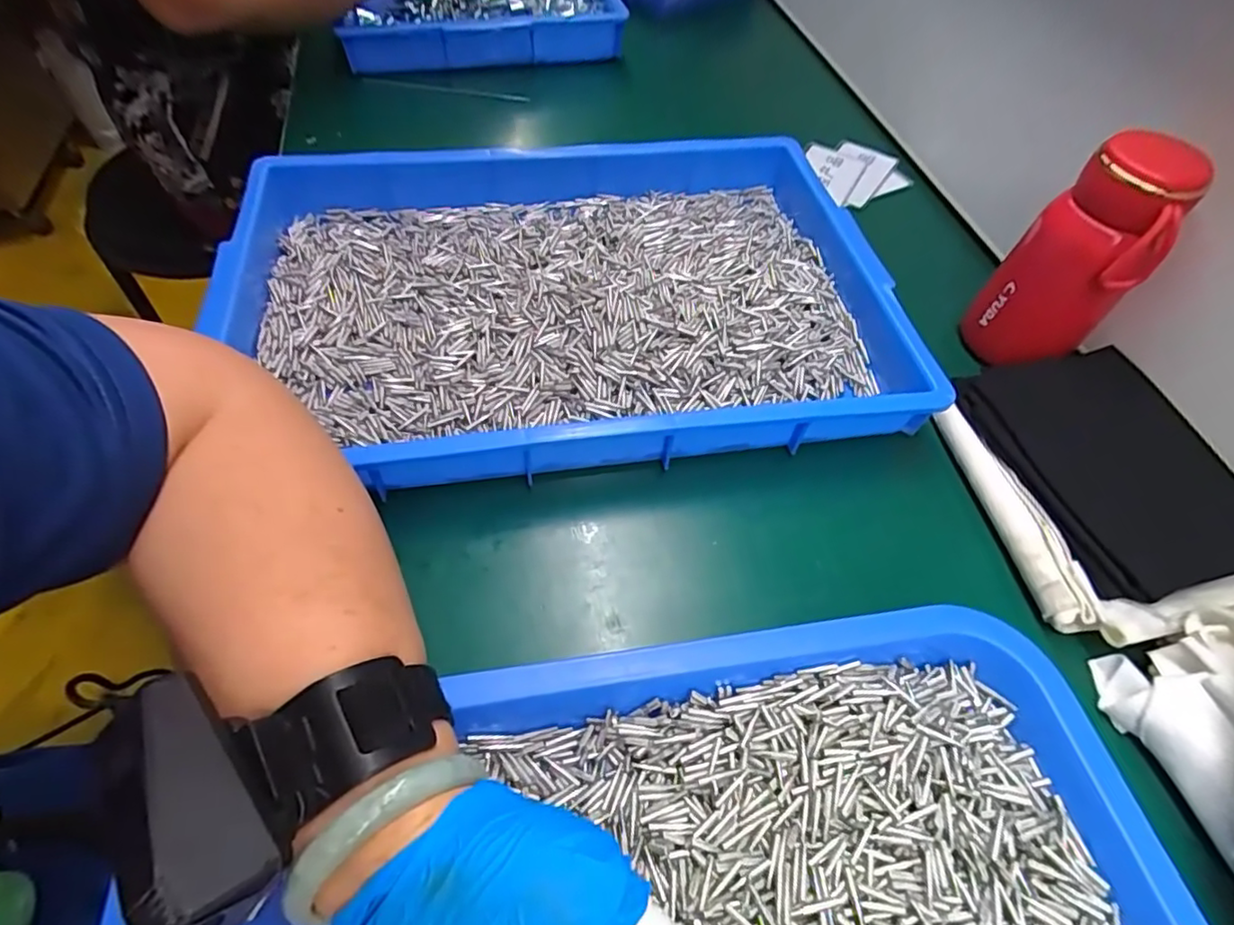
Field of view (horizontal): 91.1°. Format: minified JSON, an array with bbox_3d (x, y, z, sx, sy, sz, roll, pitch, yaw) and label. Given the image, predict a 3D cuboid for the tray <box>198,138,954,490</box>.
[{"bbox_3d":[-0.029,-0.117,0.417,0.452,0.052,0.288,-7,56,-9],"label":"tray"}]

